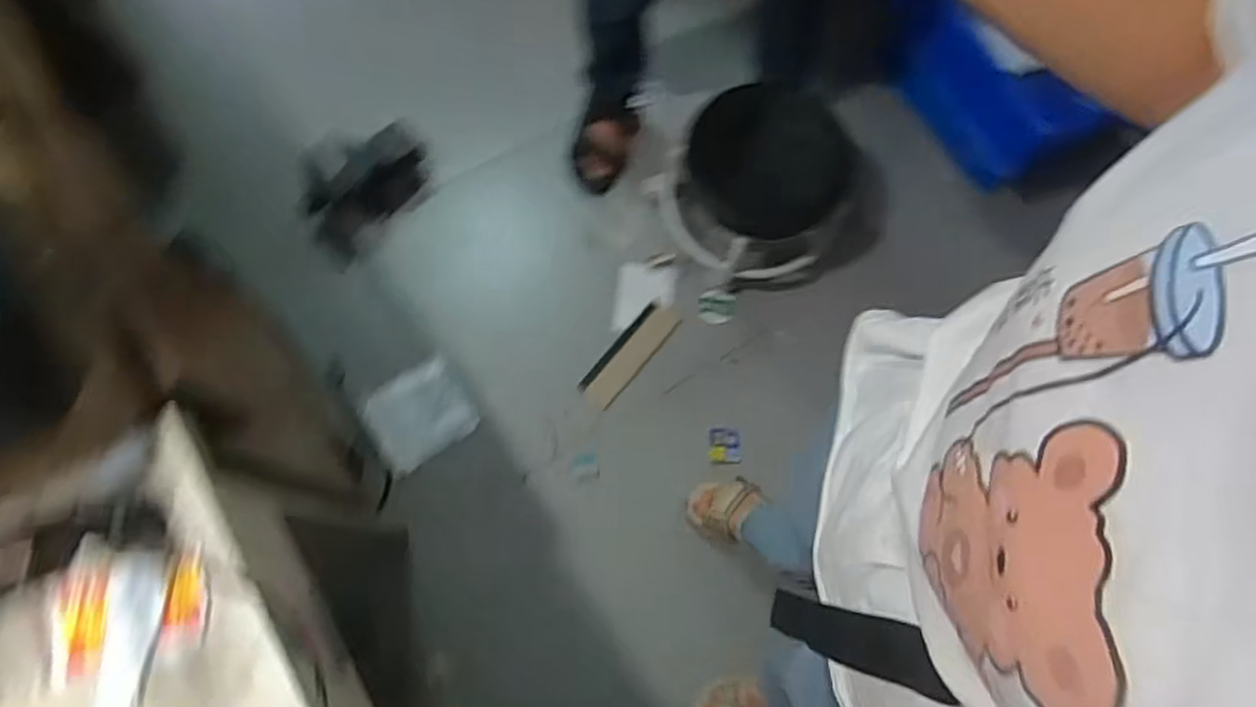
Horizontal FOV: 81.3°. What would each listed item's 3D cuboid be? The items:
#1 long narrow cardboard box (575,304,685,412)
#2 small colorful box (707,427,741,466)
[{"bbox_3d":[0.003,-0.001,1.353,0.071,0.017,0.221,40,75,10],"label":"long narrow cardboard box"},{"bbox_3d":[0.174,0.167,1.317,0.056,0.006,0.066,0,72,-2],"label":"small colorful box"}]

